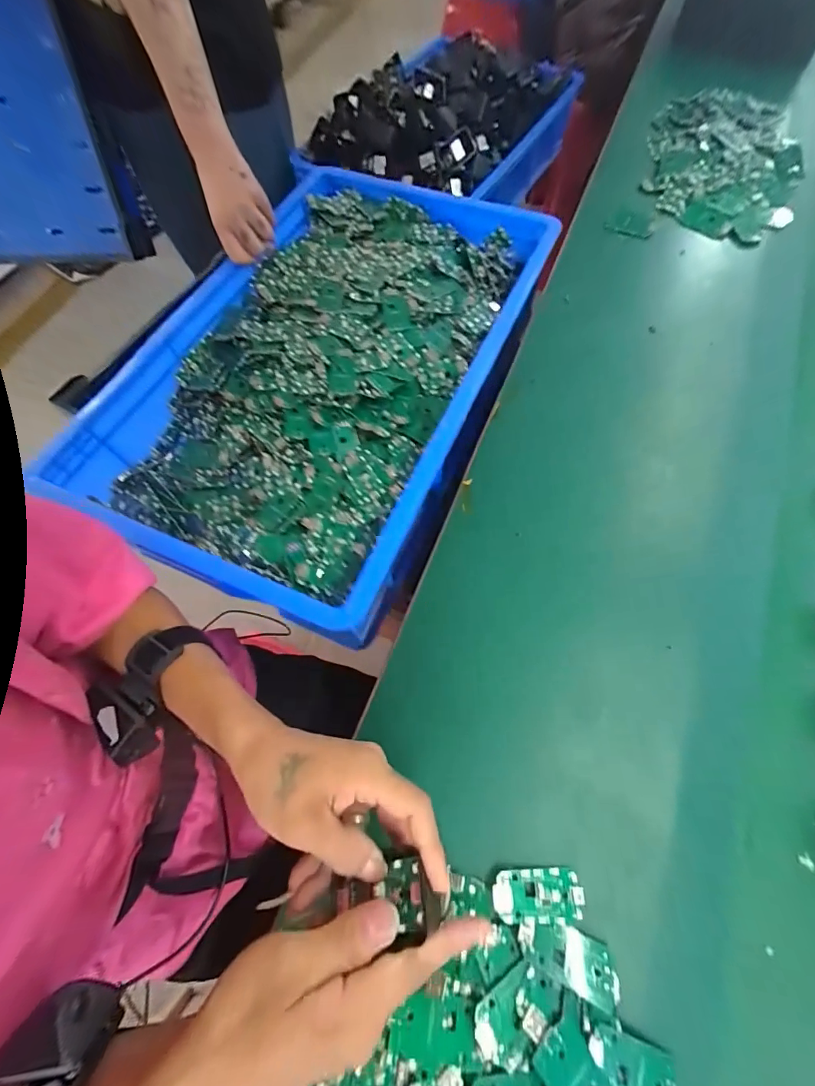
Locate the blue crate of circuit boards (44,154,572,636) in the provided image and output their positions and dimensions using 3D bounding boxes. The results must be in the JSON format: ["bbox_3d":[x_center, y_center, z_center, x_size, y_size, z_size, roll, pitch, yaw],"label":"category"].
[{"bbox_3d":[-0.100,-0.257,0.550,0.428,0.108,0.624,21,70,10],"label":"blue crate of circuit boards"}]

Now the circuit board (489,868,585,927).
[{"bbox_3d":[0.093,0.251,0.306,0.063,0.008,0.031,3,69,0],"label":"circuit board"}]

